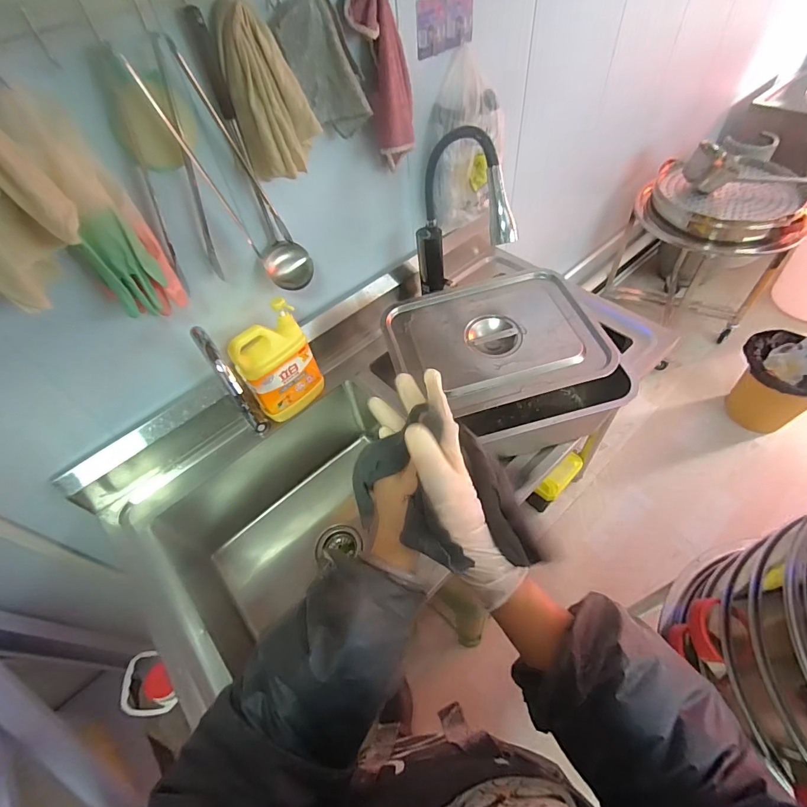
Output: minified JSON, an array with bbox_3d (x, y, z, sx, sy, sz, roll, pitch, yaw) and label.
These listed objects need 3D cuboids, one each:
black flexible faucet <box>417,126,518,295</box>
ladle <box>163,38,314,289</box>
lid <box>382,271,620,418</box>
[{"bbox_3d":[0.106,-0.346,0.837,0.092,0.341,0.259,-24,55,-12],"label":"black flexible faucet"},{"bbox_3d":[-0.232,-0.347,0.675,0.095,0.351,0.067,-17,54,-7],"label":"ladle"},{"bbox_3d":[0.177,-0.125,0.775,0.368,0.031,0.282,-19,54,-8],"label":"lid"}]

